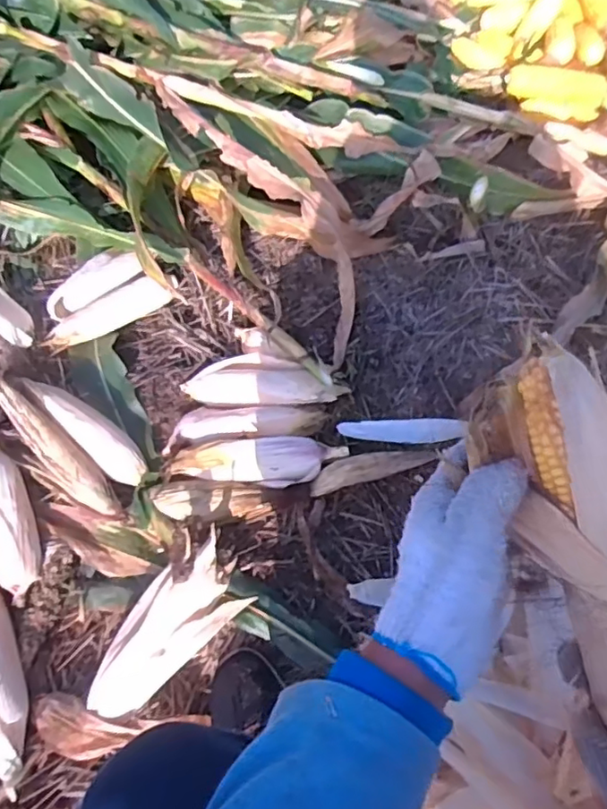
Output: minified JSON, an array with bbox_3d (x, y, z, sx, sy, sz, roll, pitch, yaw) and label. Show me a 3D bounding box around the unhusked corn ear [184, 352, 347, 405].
[{"bbox_3d":[-0.064,-0.036,0.921,0.245,0.046,0.085,1,63,4],"label":"unhusked corn ear"}]

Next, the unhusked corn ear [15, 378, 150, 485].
[{"bbox_3d":[-0.325,0.027,0.885,0.236,0.048,0.055,39,71,21],"label":"unhusked corn ear"}]

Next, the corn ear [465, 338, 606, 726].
[{"bbox_3d":[0.158,0.088,0.310,0.063,0.050,0.237,-19,83,-6],"label":"corn ear"}]

